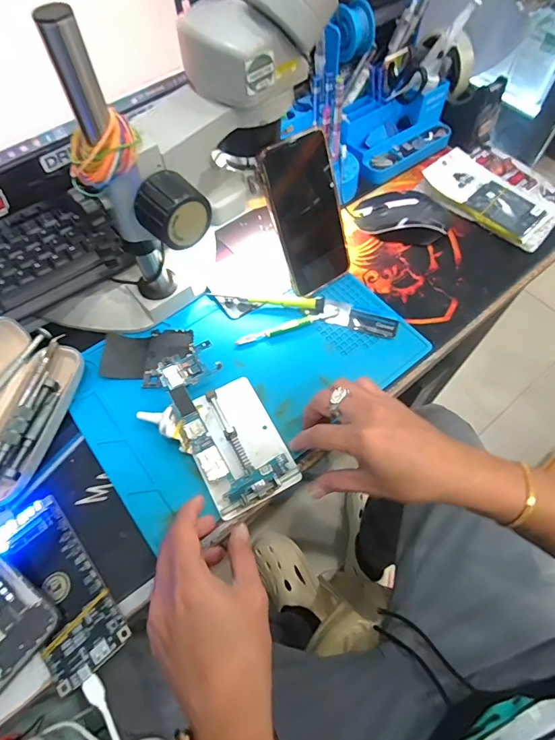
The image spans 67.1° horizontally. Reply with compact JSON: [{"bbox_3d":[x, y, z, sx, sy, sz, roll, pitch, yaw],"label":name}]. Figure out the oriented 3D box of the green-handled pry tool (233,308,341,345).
[{"bbox_3d":[0.013,-0.048,0.462,0.119,0.004,0.012,-20,63,-10],"label":"green-handled pry tool"}]

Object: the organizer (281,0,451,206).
[{"bbox_3d":[0.126,-0.347,0.534,0.224,0.140,0.134,-33,66,-16],"label":"organizer"}]

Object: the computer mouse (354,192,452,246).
[{"bbox_3d":[0.158,-0.193,0.523,0.118,0.040,0.061,7,62,4],"label":"computer mouse"}]

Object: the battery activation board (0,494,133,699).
[{"bbox_3d":[-0.178,0.174,0.341,0.059,0.008,0.141,-34,67,-17],"label":"battery activation board"}]

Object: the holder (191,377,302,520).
[{"bbox_3d":[-0.039,0.068,0.395,0.082,0.015,0.117,-27,65,-13],"label":"holder"}]

